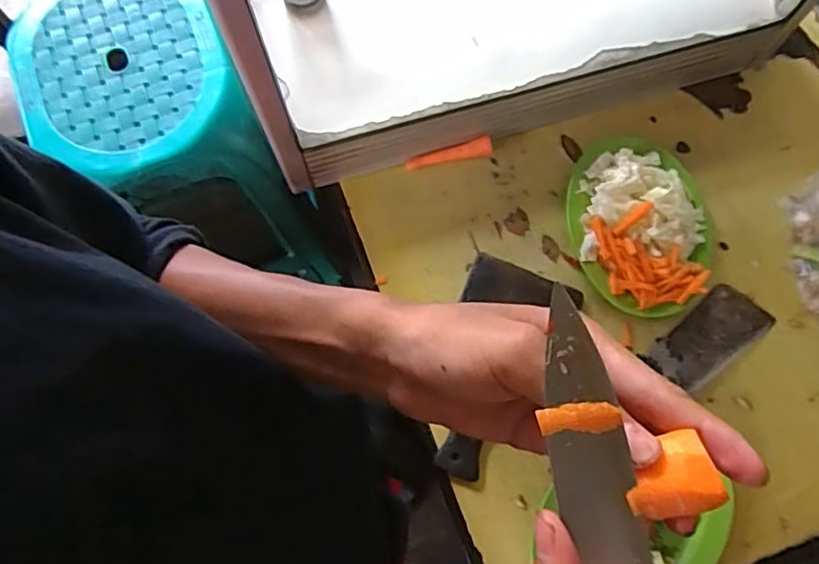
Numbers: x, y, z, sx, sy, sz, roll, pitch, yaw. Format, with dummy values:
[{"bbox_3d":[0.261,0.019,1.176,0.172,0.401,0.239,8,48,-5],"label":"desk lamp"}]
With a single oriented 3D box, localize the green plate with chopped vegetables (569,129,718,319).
[{"bbox_3d":[0.305,-0.085,0.774,0.179,0.043,0.255,-5,74,-1],"label":"green plate with chopped vegetables"}]

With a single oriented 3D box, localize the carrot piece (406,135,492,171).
[{"bbox_3d":[0.054,-0.168,0.788,0.115,0.014,0.022,-16,75,-4],"label":"carrot piece"}]

